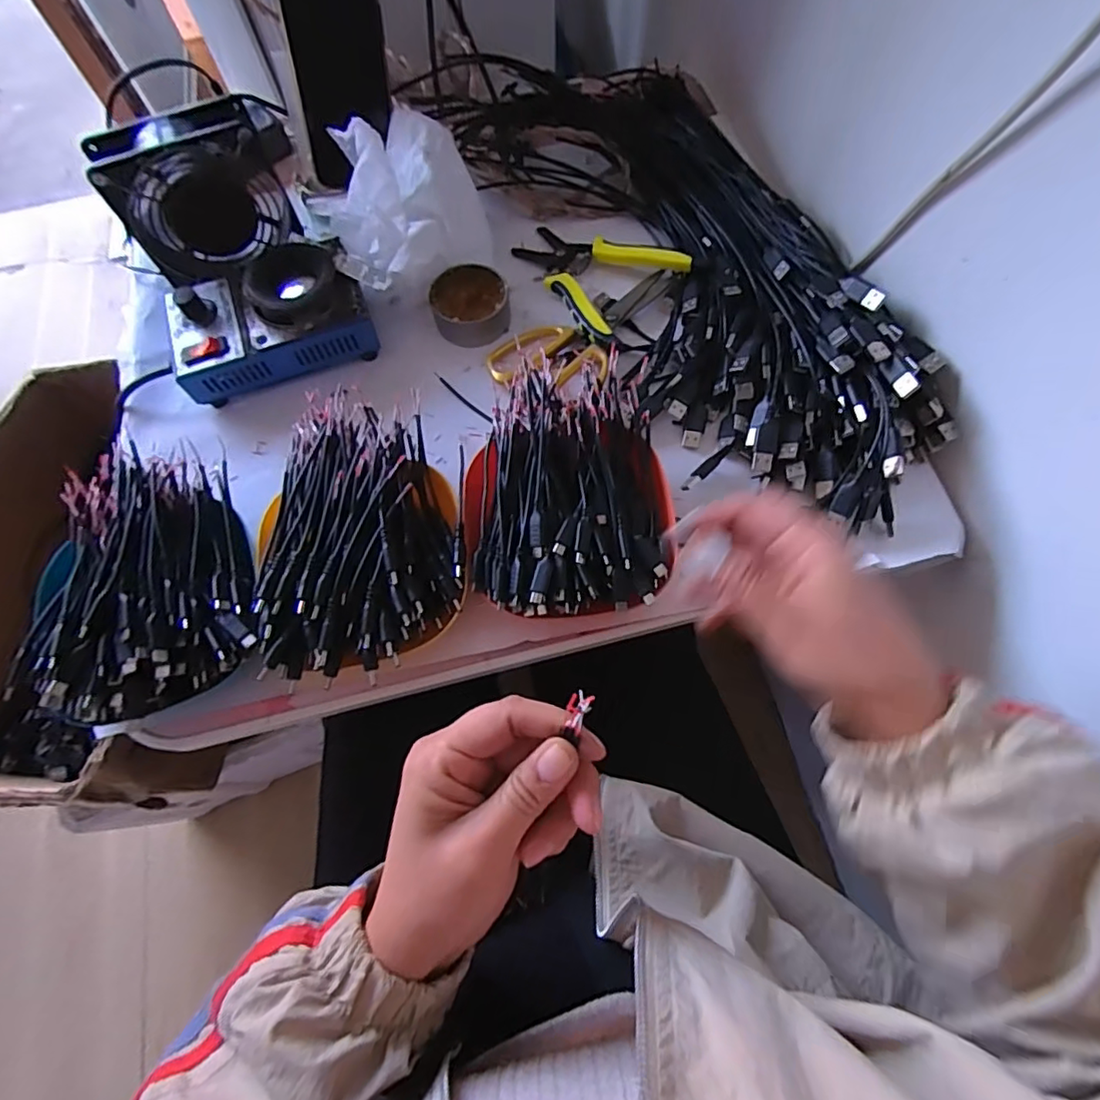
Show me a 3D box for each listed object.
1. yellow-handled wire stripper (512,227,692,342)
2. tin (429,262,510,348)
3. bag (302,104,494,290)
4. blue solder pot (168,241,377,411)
[{"bbox_3d":[0.032,-0.246,0.492,0.136,0.029,0.121,40,75,15],"label":"yellow-handled wire stripper"},{"bbox_3d":[-0.067,-0.208,0.480,0.061,0.026,0.067,-1,69,1],"label":"tin"},{"bbox_3d":[-0.125,-0.289,0.485,0.130,0.081,0.134,-35,72,-11],"label":"bag"},{"bbox_3d":[-0.226,-0.188,0.458,0.150,0.058,0.094,-20,70,-6],"label":"blue solder pot"}]

